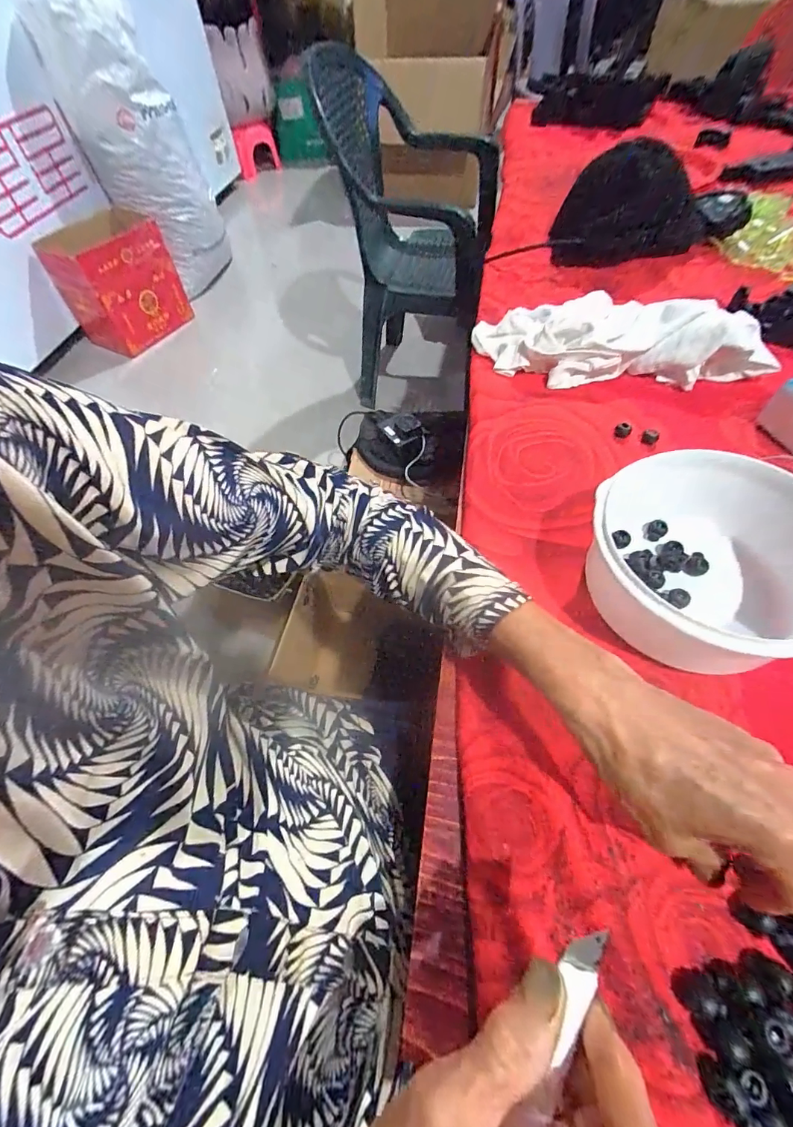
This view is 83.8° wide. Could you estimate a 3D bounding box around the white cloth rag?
[{"bbox_3d":[0.242,-0.256,0.496,0.297,0.074,0.093,7,57,8],"label":"white cloth rag"}]

